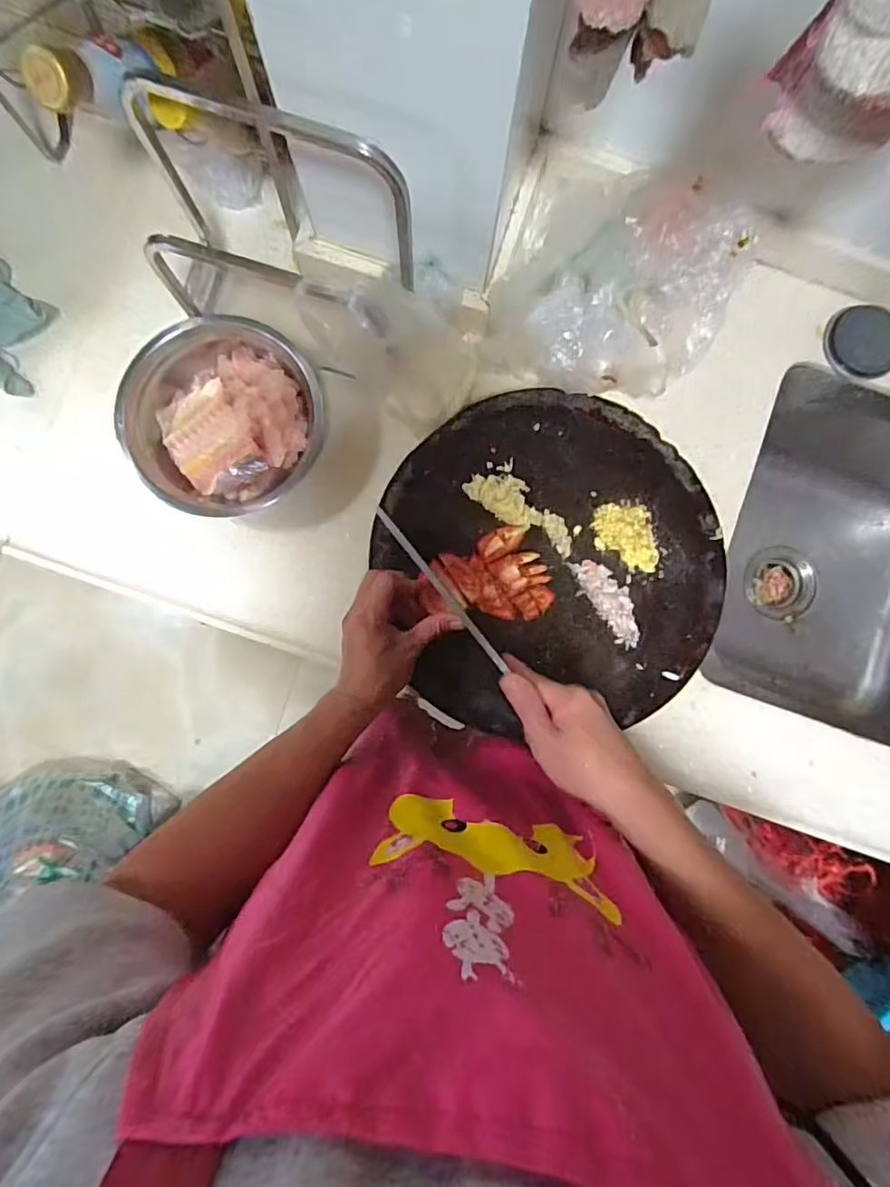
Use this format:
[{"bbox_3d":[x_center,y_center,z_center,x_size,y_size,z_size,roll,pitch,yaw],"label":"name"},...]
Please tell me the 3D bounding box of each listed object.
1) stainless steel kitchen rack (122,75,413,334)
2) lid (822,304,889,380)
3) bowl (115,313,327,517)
[{"bbox_3d":[-0.143,-0.308,0.485,0.224,0.186,0.108,19,87,0],"label":"stainless steel kitchen rack"},{"bbox_3d":[0.477,-0.288,0.627,0.079,0.018,0.085,0,87,-1],"label":"lid"},{"bbox_3d":[-0.233,-0.183,0.589,0.197,0.067,0.184,0,87,-1],"label":"bowl"}]

